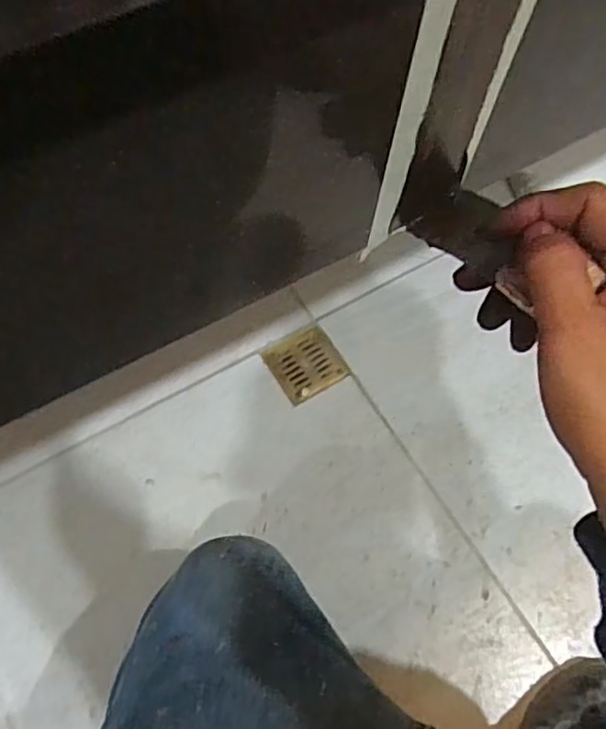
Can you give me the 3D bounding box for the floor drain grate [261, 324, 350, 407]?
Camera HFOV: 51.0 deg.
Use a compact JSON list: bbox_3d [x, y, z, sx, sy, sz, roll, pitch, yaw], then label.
[{"bbox_3d":[0.005,-0.002,0.973,0.105,0.013,0.102,-28,69,-13],"label":"floor drain grate"}]

